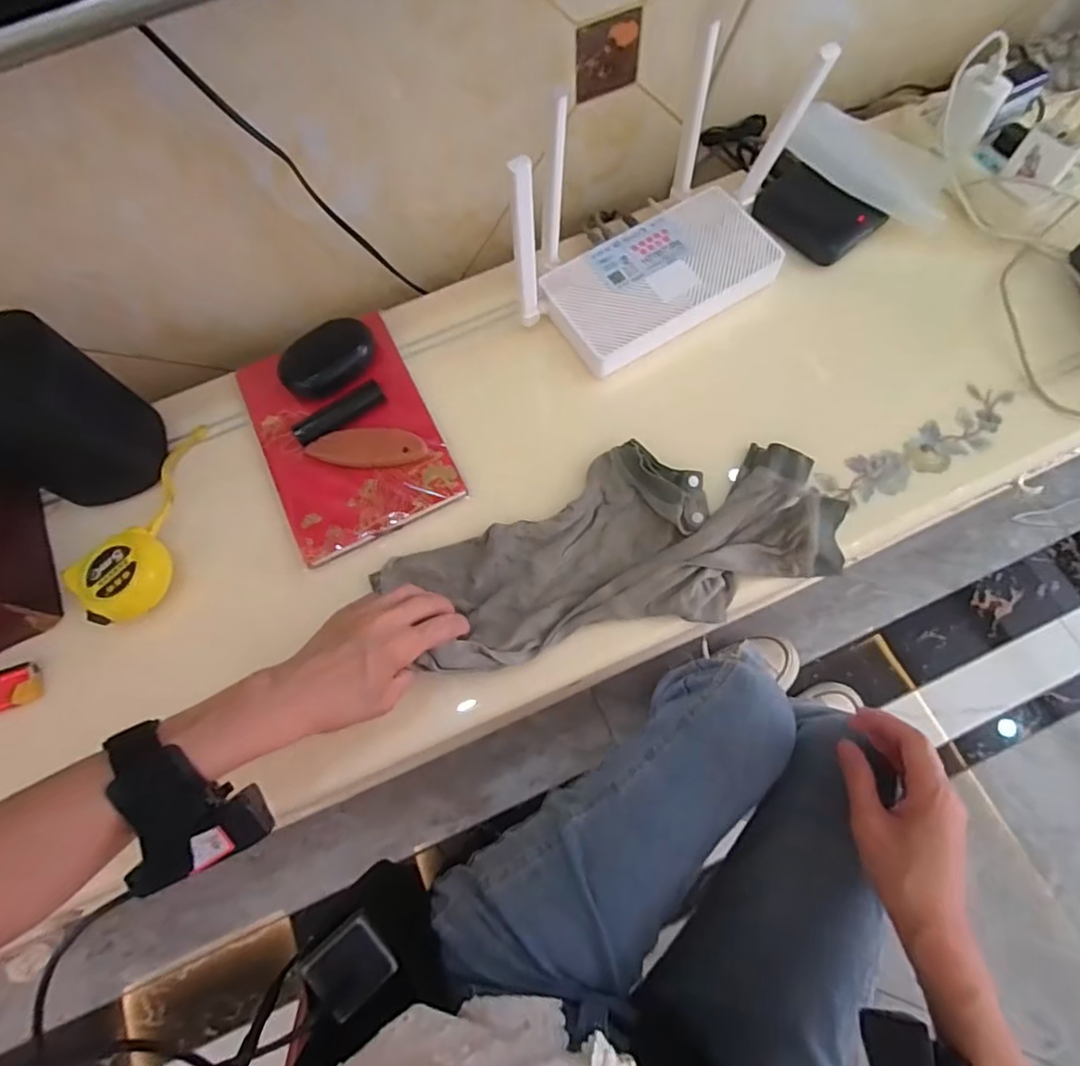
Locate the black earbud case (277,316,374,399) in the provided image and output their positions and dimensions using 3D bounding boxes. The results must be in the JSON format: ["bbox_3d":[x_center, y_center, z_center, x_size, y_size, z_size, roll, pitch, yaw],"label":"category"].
[{"bbox_3d":[-0.188,-0.155,0.531,0.085,0.038,0.043,-34,71,-8],"label":"black earbud case"}]

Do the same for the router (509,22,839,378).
[{"bbox_3d":[0.104,-0.265,0.488,0.251,0.151,0.134,-34,71,-9],"label":"router"}]

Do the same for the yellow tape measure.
[{"bbox_3d":[-0.337,-0.014,0.506,0.061,0.035,0.181,4,70,6],"label":"yellow tape measure"}]

